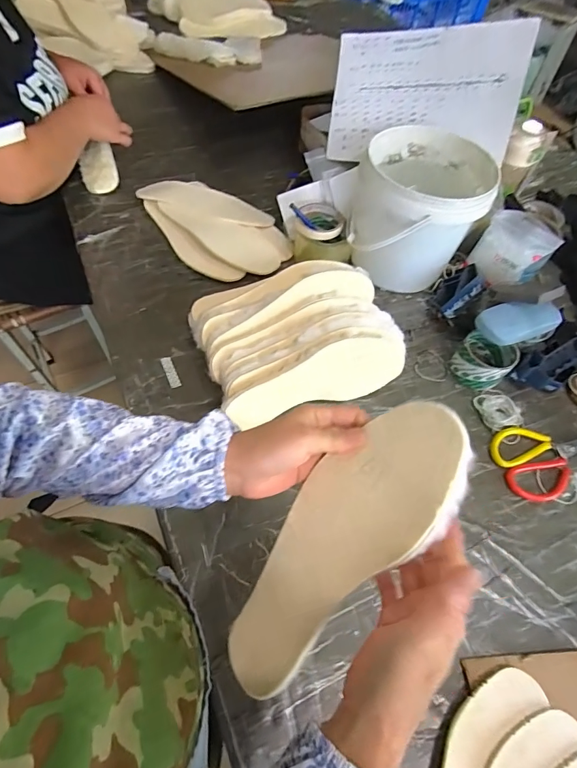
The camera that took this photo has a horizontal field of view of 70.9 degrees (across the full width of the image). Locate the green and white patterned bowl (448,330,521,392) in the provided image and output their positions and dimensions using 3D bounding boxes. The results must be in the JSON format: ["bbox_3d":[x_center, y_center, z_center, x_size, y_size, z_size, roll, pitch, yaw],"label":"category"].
[{"bbox_3d":[0.309,-0.039,0.641,0.079,0.047,0.080,2,58,-3],"label":"green and white patterned bowl"}]

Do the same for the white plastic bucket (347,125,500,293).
[{"bbox_3d":[0.214,-0.293,0.705,0.197,0.185,0.212,2,58,-3],"label":"white plastic bucket"}]

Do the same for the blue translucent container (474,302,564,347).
[{"bbox_3d":[0.354,-0.094,0.630,0.144,0.042,0.063,-17,62,-14],"label":"blue translucent container"}]

